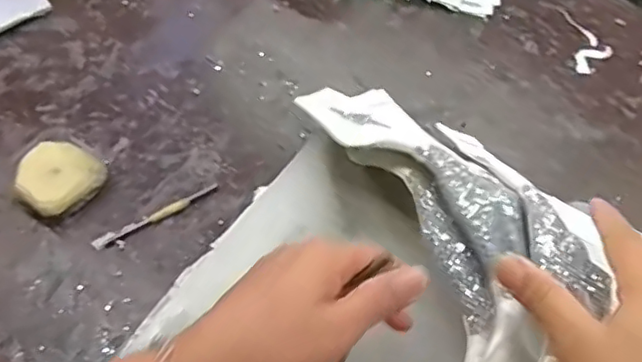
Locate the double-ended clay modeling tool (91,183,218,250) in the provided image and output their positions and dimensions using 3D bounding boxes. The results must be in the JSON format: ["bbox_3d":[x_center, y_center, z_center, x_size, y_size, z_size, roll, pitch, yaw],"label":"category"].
[{"bbox_3d":[-0.131,0.027,0.486,0.105,0.004,0.011,-27,60,-21],"label":"double-ended clay modeling tool"}]

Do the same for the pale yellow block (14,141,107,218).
[{"bbox_3d":[-0.212,-0.003,0.492,0.057,0.027,0.062,40,61,23],"label":"pale yellow block"}]

